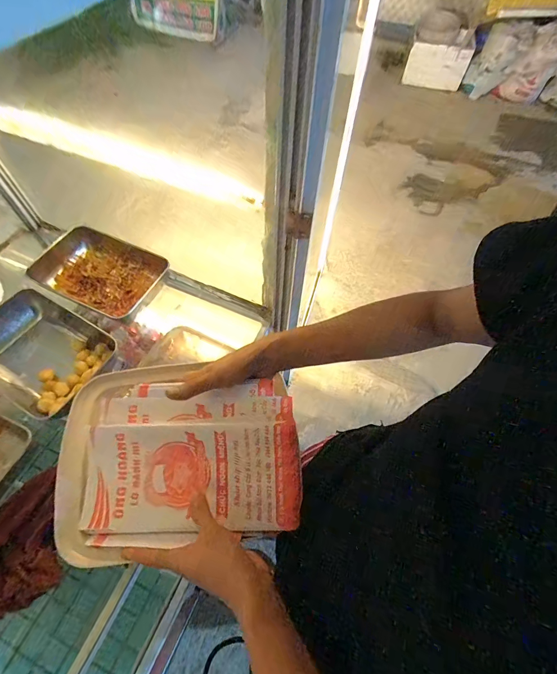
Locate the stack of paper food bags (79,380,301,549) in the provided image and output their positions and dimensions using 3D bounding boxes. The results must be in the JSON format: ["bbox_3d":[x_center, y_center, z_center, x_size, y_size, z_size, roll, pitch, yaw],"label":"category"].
[{"bbox_3d":[-0.111,0.148,0.400,0.265,0.018,0.176,-6,79,3],"label":"stack of paper food bags"}]

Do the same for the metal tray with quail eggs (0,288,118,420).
[{"bbox_3d":[-0.380,0.022,0.527,0.242,0.059,0.152,29,63,14],"label":"metal tray with quail eggs"}]

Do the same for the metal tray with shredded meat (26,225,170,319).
[{"bbox_3d":[-0.326,-0.119,0.603,0.219,0.041,0.157,24,62,12],"label":"metal tray with shredded meat"}]

